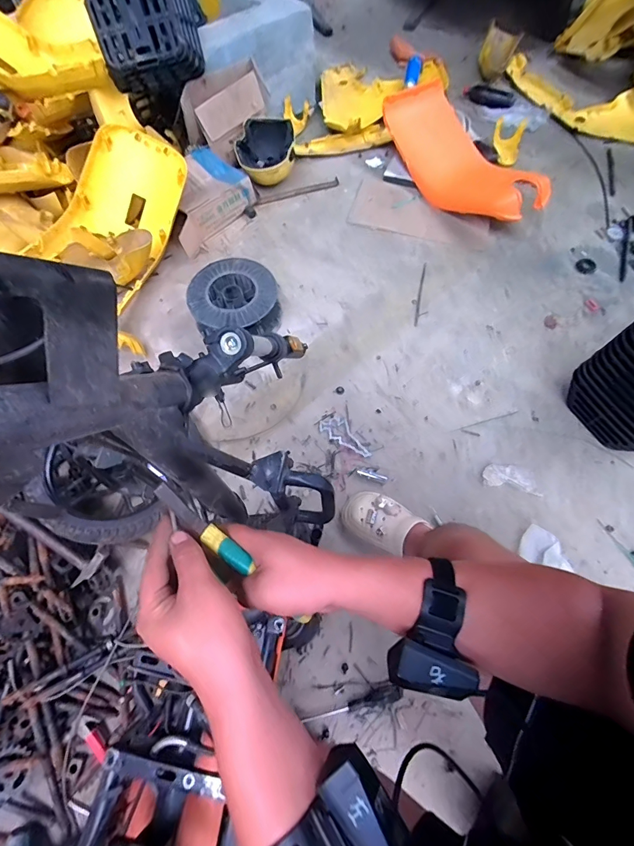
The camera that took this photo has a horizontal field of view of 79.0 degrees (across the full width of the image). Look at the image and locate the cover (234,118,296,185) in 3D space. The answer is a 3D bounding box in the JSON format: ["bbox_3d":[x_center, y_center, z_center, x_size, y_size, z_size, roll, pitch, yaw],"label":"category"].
[{"bbox_3d":[-0.176,-0.922,1.321,0.200,0.110,0.202,-6,66,-2],"label":"cover"}]

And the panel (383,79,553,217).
[{"bbox_3d":[0.451,-0.845,1.253,0.584,0.248,0.098,54,36,12],"label":"panel"}]

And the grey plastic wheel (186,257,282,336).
[{"bbox_3d":[-0.240,-0.364,1.150,0.243,0.113,0.246,0,66,1],"label":"grey plastic wheel"}]

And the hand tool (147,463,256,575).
[{"bbox_3d":[-0.108,0.091,0.349,0.017,0.017,0.130,-44,105,-17],"label":"hand tool"}]

